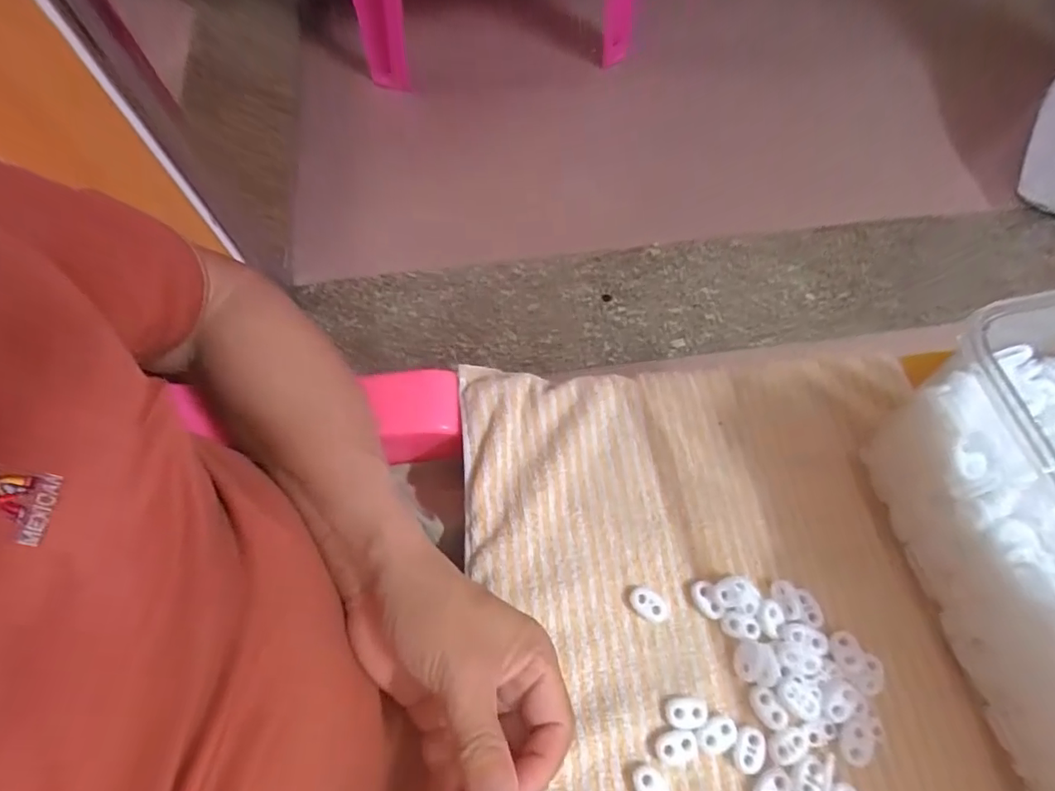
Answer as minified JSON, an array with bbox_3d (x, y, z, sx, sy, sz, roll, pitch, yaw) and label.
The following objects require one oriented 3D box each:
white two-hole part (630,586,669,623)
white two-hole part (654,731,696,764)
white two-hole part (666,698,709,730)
[{"bbox_3d":[0.072,0.124,0.321,0.024,0.006,0.015,37,71,14],"label":"white two-hole part"},{"bbox_3d":[0.080,0.190,0.291,0.022,0.004,0.015,-11,68,-5],"label":"white two-hole part"},{"bbox_3d":[0.088,0.175,0.298,0.024,0.006,0.014,-1,67,-1],"label":"white two-hole part"}]

